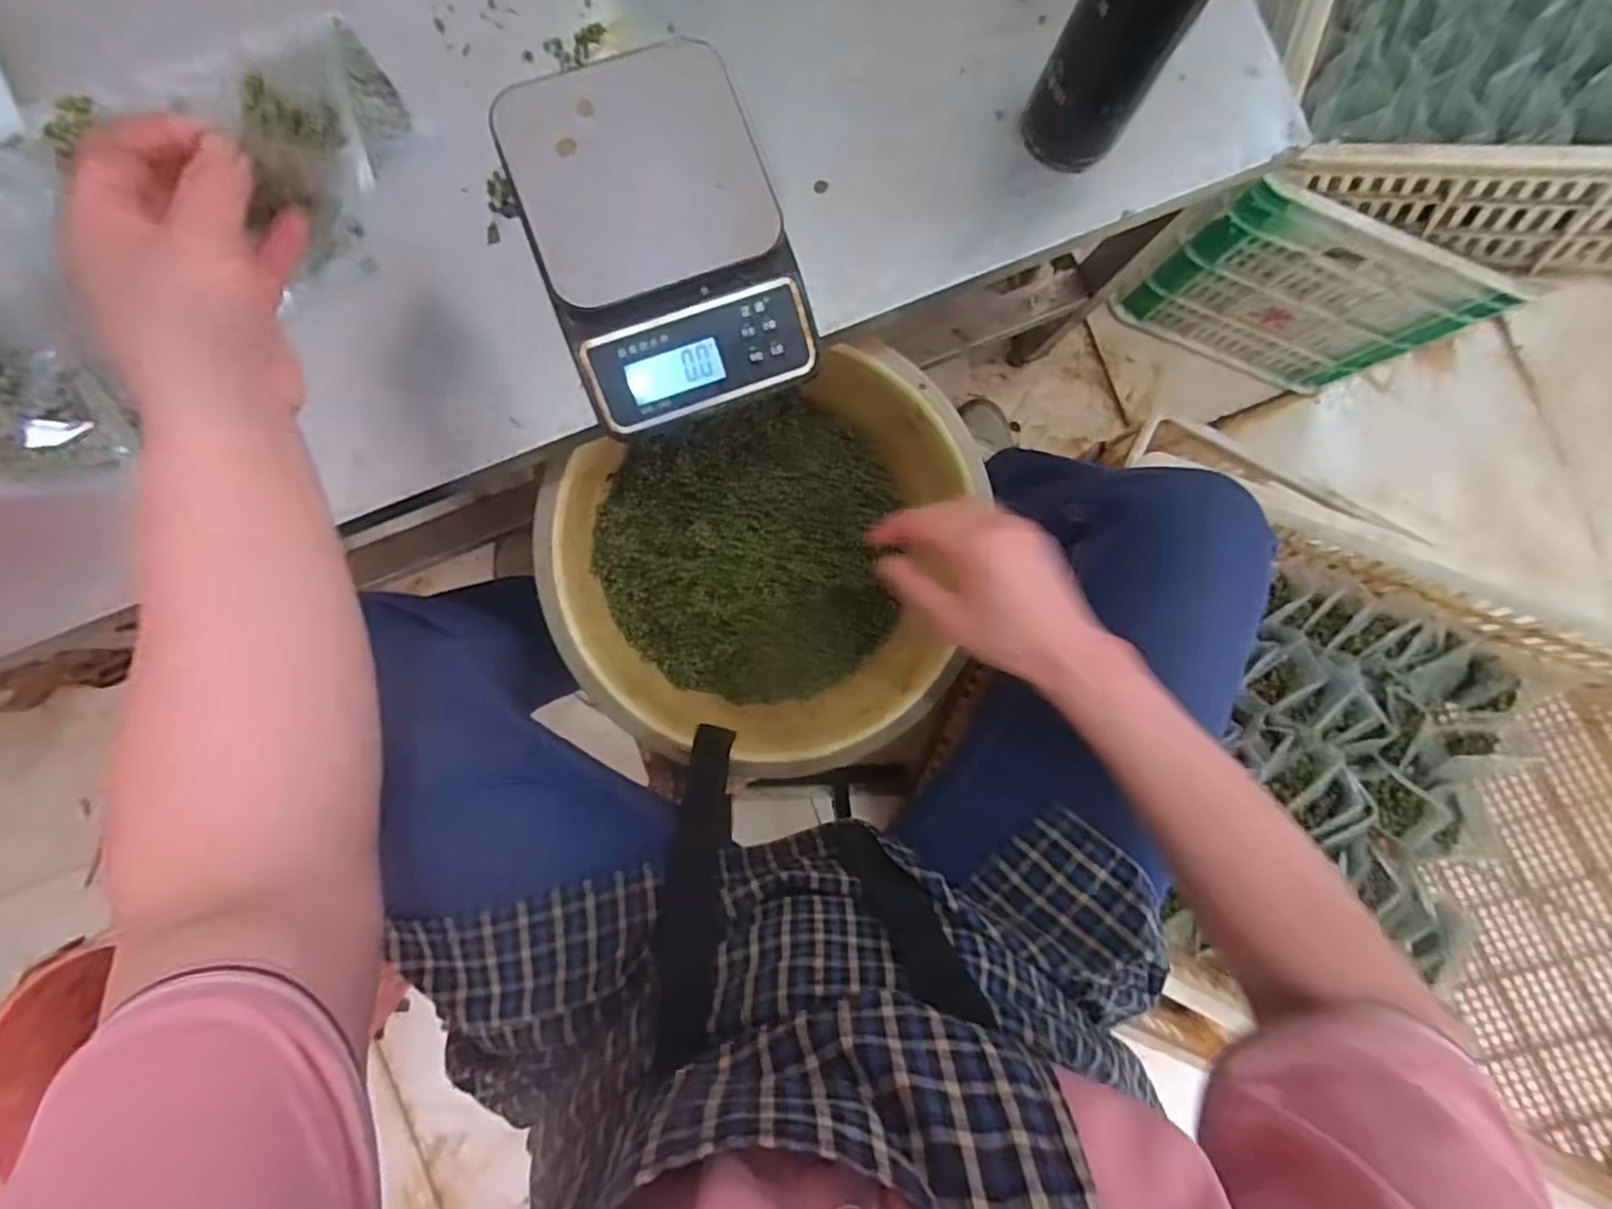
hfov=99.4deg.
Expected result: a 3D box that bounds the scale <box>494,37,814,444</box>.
[{"bbox_3d":[-0.093,-0.231,0.434,0.156,0.055,0.212,-22,89,-7],"label":"scale"}]

